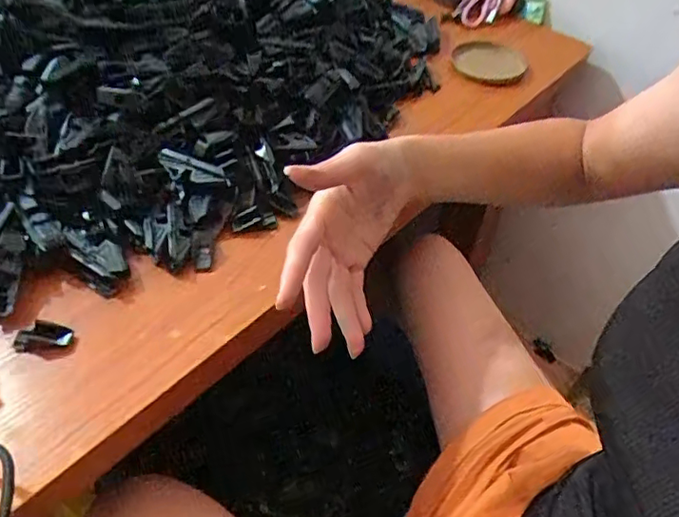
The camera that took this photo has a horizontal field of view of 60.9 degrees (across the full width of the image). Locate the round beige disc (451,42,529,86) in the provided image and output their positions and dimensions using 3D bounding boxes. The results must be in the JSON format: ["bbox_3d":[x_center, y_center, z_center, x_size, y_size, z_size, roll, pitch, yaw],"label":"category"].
[{"bbox_3d":[0.181,-0.242,0.715,0.087,0.011,0.080,3,48,-3],"label":"round beige disc"}]

